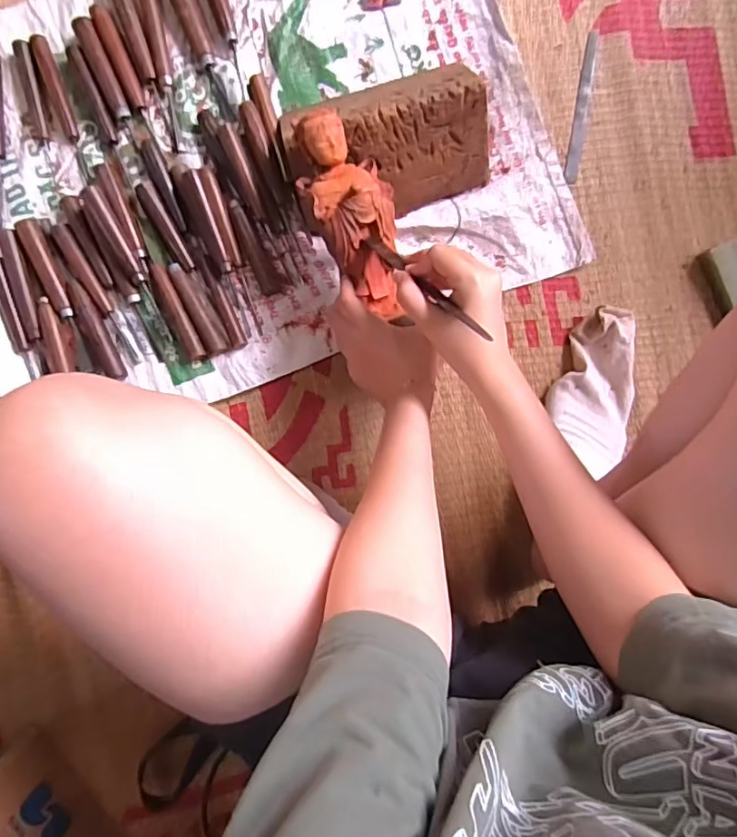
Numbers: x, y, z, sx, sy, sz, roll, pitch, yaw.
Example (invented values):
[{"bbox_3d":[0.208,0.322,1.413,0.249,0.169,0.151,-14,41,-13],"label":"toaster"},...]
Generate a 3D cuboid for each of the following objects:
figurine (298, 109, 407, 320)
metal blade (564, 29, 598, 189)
[{"bbox_3d":[-0.010,-0.194,0.528,0.073,0.048,0.193,-20,102,1],"label":"figurine"},{"bbox_3d":[0.238,-0.345,0.607,0.017,0.007,0.160,9,93,0],"label":"metal blade"}]

